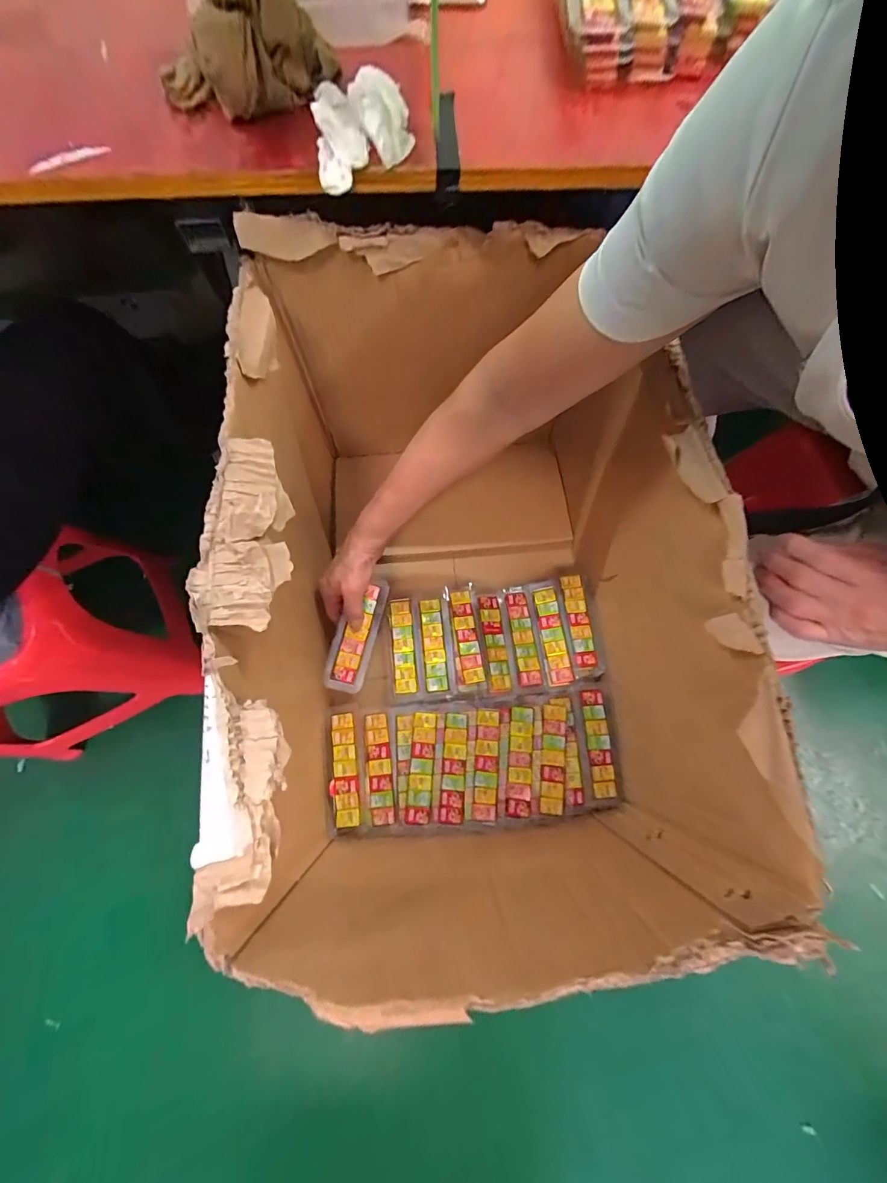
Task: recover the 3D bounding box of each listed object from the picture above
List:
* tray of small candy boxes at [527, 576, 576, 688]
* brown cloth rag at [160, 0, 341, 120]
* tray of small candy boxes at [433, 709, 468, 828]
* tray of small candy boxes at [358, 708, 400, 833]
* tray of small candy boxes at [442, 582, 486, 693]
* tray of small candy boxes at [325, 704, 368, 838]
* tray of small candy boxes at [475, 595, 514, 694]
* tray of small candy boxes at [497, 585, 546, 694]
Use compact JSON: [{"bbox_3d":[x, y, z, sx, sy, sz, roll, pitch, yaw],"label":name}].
[{"bbox_3d":[0.139,0.049,0.534,0.035,0.019,0.135,-9,75,-3],"label":"tray of small candy boxes"},{"bbox_3d":[-0.144,-0.393,0.297,0.131,0.062,0.071,-15,75,-4],"label":"brown cloth rag"},{"bbox_3d":[0.009,0.206,0.496,0.037,0.014,0.125,2,74,0],"label":"tray of small candy boxes"},{"bbox_3d":[-0.076,0.207,0.495,0.040,0.023,0.131,-7,75,-2],"label":"tray of small candy boxes"},{"bbox_3d":[0.028,0.057,0.540,0.038,0.014,0.133,-9,75,-3],"label":"tray of small candy boxes"},{"bbox_3d":[-0.115,0.204,0.489,0.041,0.024,0.137,-6,74,-2],"label":"tray of small candy boxes"},{"bbox_3d":[0.064,0.066,0.538,0.034,0.027,0.127,-7,75,-2],"label":"tray of small candy boxes"},{"bbox_3d":[0.099,0.060,0.541,0.040,0.021,0.133,-8,75,-2],"label":"tray of small candy boxes"}]

